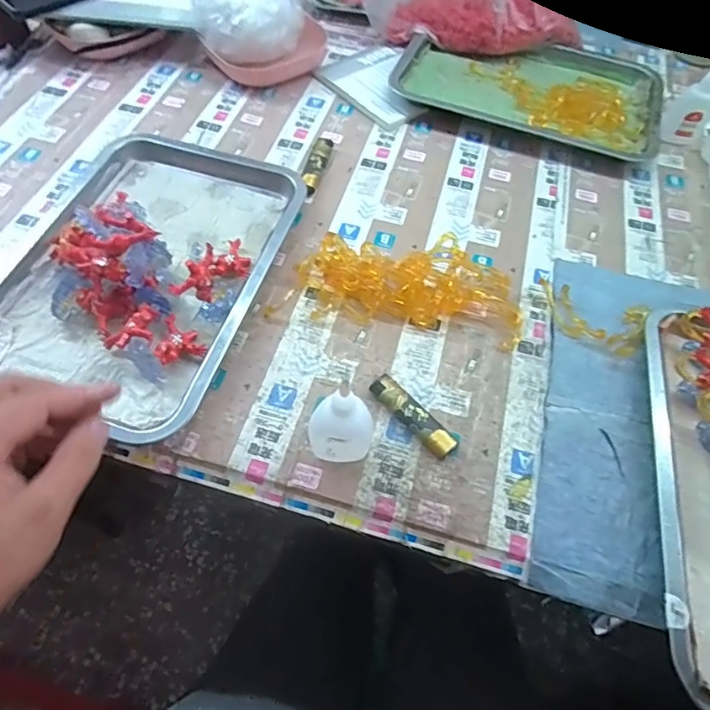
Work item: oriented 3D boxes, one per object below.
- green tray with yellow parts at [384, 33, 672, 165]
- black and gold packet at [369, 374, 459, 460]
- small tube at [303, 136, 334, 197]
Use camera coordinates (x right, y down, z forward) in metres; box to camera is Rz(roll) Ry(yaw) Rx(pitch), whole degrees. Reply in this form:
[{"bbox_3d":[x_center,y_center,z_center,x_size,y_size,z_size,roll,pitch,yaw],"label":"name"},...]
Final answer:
[{"bbox_3d":[0.213,-0.330,0.631,0.302,0.029,0.186,19,58,9],"label":"green tray with yellow parts"},{"bbox_3d":[0.044,0.046,0.394,0.020,0.013,0.078,-37,66,-24],"label":"black and gold packet"},{"bbox_3d":[-0.040,-0.199,0.541,0.021,0.013,0.097,11,57,4],"label":"small tube"}]

